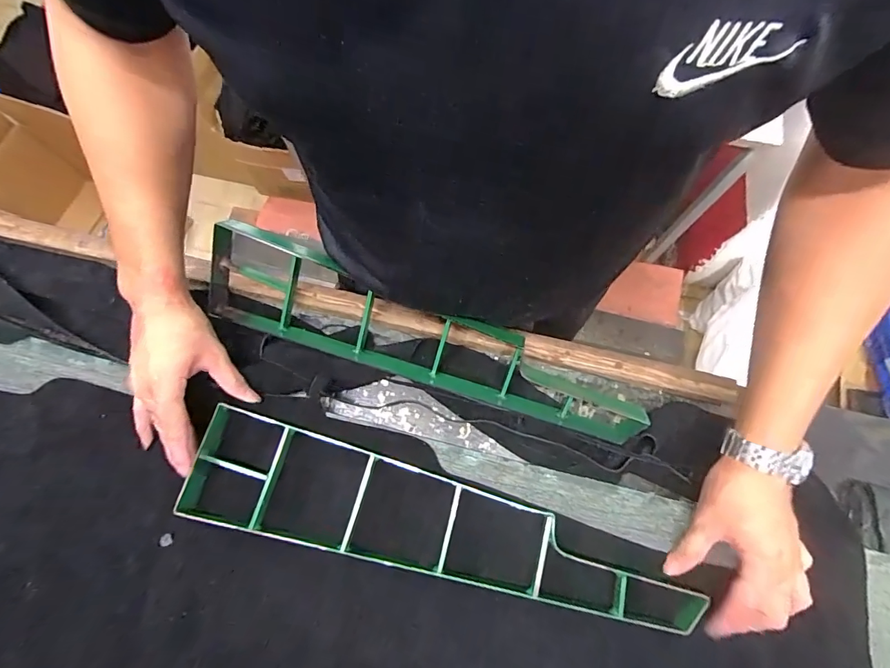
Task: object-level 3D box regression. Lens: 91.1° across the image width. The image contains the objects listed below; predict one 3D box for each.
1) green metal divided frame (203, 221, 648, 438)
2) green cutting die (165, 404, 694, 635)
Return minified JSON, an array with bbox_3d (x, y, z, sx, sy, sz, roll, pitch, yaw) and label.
[{"bbox_3d":[-0.025,0.003,0.470,0.483,0.046,0.113,19,115,3],"label":"green metal divided frame"},{"bbox_3d":[-0.013,0.180,0.404,0.476,0.027,0.102,14,72,7],"label":"green cutting die"}]

